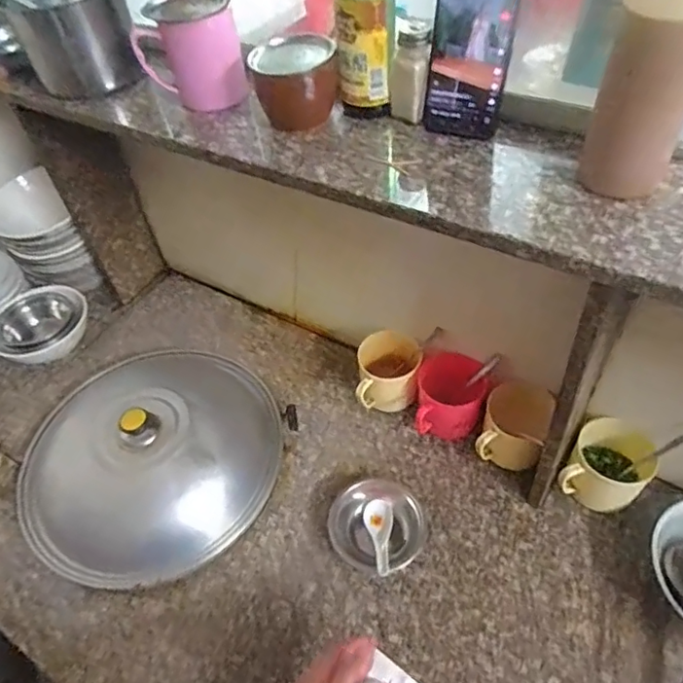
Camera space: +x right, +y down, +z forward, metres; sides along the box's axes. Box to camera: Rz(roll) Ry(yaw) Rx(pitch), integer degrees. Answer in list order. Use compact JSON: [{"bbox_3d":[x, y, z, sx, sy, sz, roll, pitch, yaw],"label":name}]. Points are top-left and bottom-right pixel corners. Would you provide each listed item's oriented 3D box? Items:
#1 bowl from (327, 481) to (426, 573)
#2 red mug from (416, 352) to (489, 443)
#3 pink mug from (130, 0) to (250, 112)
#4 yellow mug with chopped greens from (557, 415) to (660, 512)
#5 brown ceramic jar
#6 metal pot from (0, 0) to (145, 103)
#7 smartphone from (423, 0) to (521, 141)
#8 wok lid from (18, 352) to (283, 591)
[{"bbox_3d":[0.048,0.244,0.734,0.124,0.059,0.108,22,55,22],"label":"bowl"},{"bbox_3d":[0.164,0.089,0.822,0.094,0.110,0.097,4,50,9],"label":"red mug"},{"bbox_3d":[-0.176,-0.336,0.633,0.110,0.102,0.097,-18,50,-9],"label":"pink mug"},{"bbox_3d":[0.361,0.171,0.745,0.095,0.090,0.122,25,56,24],"label":"yellow mug with chopped greens"},{"bbox_3d":[-0.048,-0.283,0.598,0.089,0.076,0.071,-10,49,-3],"label":"brown ceramic jar"},{"bbox_3d":[-0.329,-0.388,0.683,0.136,0.122,0.124,-26,52,-16],"label":"metal pot"},{"bbox_3d":[0.122,-0.279,0.517,0.075,0.164,0.009,19,40,21],"label":"smartphone"},{"bbox_3d":[-0.282,0.156,0.815,0.363,0.108,0.364,-3,50,3],"label":"wok lid"}]

